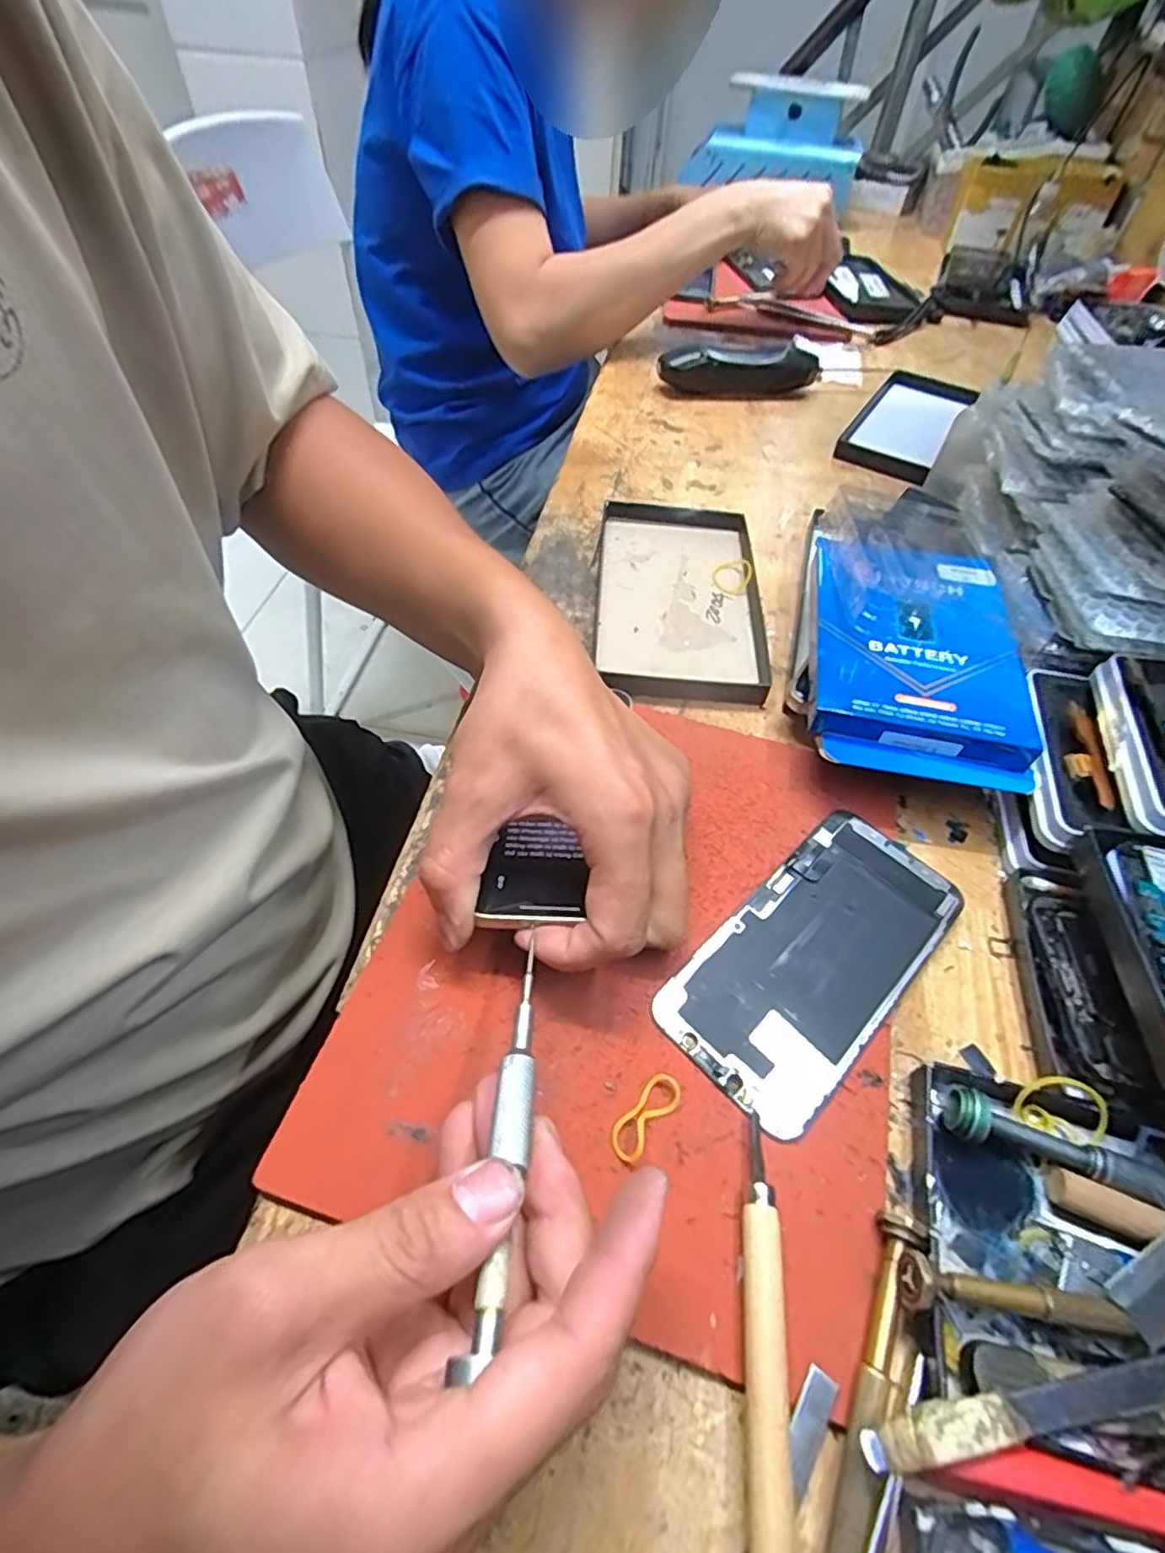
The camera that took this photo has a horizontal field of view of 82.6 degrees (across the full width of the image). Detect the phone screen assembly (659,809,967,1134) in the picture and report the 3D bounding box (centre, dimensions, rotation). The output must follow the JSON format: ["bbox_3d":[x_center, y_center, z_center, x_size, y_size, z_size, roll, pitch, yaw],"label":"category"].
[{"bbox_3d":[0.097,0.072,0.275,0.140,0.004,0.068,-37,63,-27],"label":"phone screen assembly"}]

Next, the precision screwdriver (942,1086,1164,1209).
[{"bbox_3d":[0.171,0.131,0.224,0.092,0.010,0.014,20,54,12],"label":"precision screwdriver"}]

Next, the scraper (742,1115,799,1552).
[{"bbox_3d":[0.053,0.170,0.193,0.012,0.013,0.121,7,53,2],"label":"scraper"}]

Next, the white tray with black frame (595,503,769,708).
[{"bbox_3d":[0.061,-0.115,0.424,0.097,0.017,0.177,4,53,0],"label":"white tray with black frame"}]

